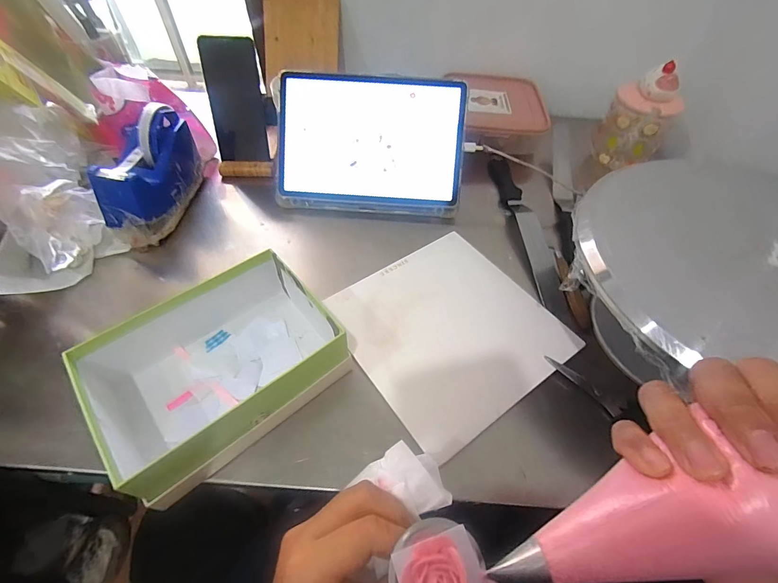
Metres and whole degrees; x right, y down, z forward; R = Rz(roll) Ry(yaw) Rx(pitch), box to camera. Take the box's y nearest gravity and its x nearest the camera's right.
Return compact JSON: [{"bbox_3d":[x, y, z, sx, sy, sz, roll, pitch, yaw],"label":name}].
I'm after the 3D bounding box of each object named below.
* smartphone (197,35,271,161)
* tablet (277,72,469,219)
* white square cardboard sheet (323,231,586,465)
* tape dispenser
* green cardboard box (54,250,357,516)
[{"bbox_3d":[-0.219,-0.270,0.525,0.071,0.155,0.010,-7,34,-12],"label":"smartphone"},{"bbox_3d":[-0.024,-0.200,0.509,0.253,0.178,0.011,4,12,1],"label":"tablet"},{"bbox_3d":[0.066,0.037,0.411,0.211,0.011,0.211,-31,62,-20],"label":"white square cardboard sheet"},{"bbox_3d":[-0.306,-0.153,0.465,0.065,0.103,0.166,4,53,1],"label":"tape dispenser"},{"bbox_3d":[-0.160,0.061,0.337,0.196,0.065,0.152,-34,62,-24],"label":"green cardboard box"}]

